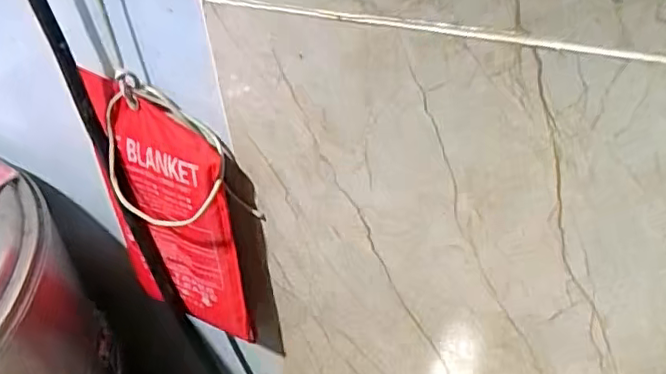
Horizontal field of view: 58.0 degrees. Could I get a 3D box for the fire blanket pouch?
[{"bbox_3d":[-0.184,0.049,0.695,0.194,0.324,0.050,19,36,28],"label":"fire blanket pouch"}]

